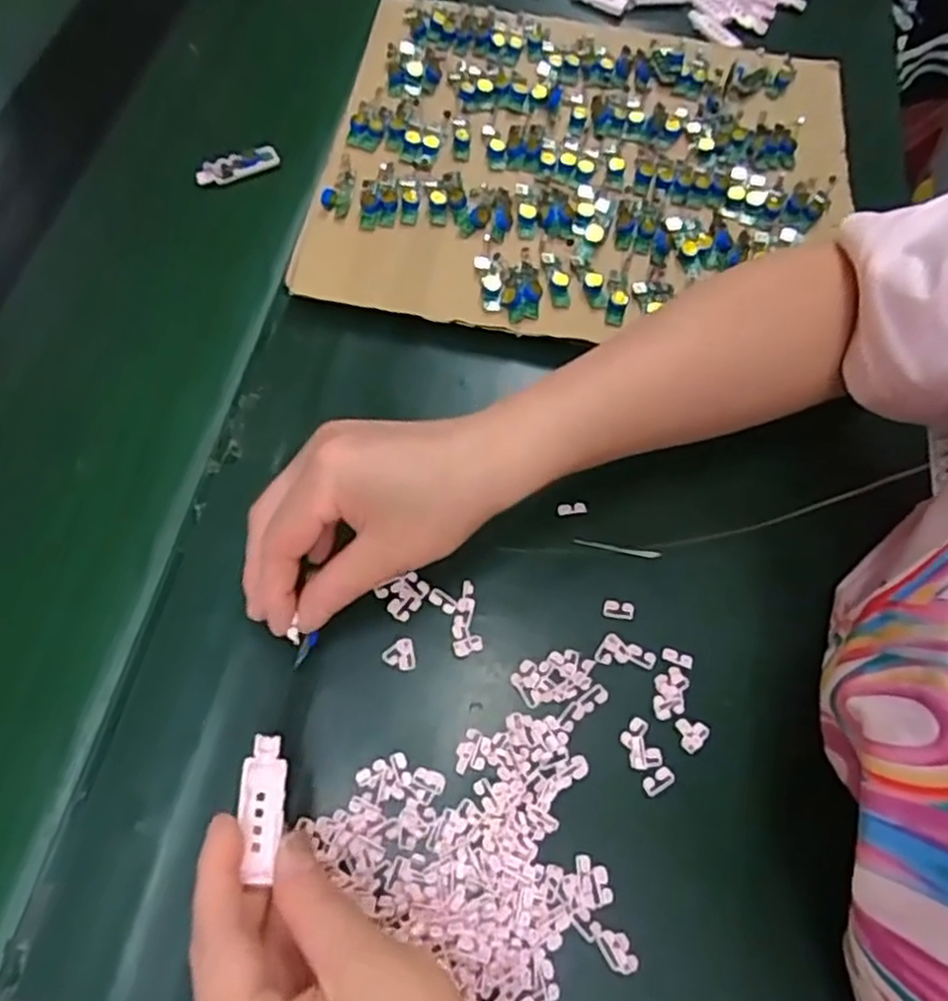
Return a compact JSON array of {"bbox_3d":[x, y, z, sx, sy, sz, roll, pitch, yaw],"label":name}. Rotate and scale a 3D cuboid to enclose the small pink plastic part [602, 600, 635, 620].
[{"bbox_3d":[0.075,0.056,0.370,0.016,0.004,0.009,9,66,1],"label":"small pink plastic part"}]

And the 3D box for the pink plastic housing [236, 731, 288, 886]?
[{"bbox_3d":[-0.081,0.116,0.274,0.017,0.005,0.051,-7,50,-2],"label":"pink plastic housing"}]

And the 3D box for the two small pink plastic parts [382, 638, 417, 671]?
[{"bbox_3d":[-0.037,0.076,0.353,0.016,0.004,0.015,0,66,1],"label":"two small pink plastic parts"}]

